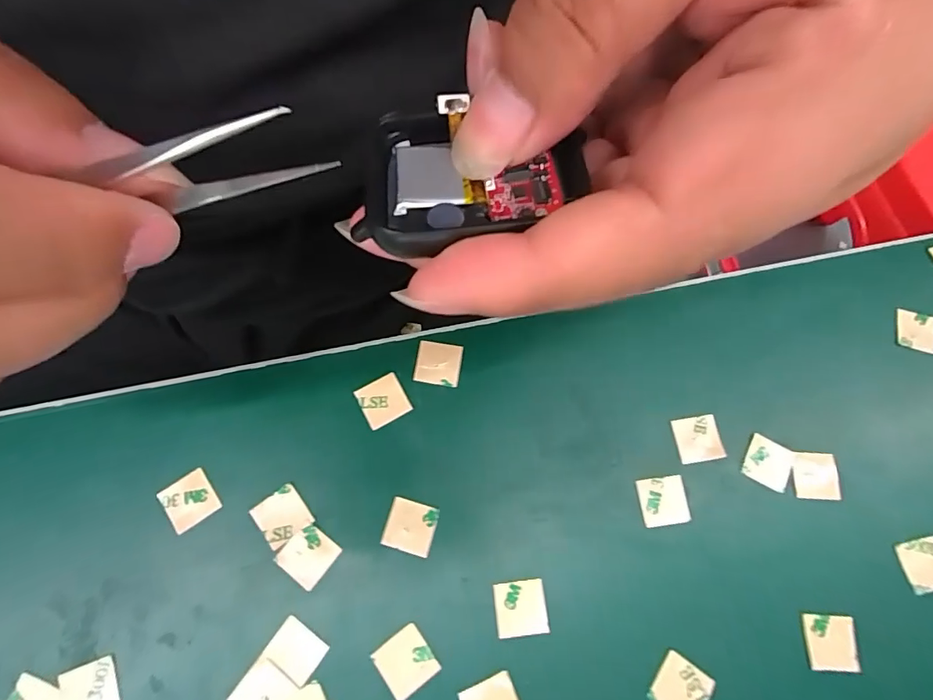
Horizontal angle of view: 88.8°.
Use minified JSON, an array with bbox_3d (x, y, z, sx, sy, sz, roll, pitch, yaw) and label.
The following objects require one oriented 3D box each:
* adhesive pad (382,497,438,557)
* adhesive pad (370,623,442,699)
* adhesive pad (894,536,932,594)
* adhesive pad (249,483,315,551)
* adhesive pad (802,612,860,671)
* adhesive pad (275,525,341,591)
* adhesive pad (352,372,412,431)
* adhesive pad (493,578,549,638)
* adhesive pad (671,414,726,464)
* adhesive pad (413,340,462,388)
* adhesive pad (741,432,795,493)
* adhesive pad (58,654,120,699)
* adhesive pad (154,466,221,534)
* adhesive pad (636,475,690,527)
[{"bbox_3d":[-0.018,0.057,0.153,0.015,0.004,0.015,16,74,3],"label":"adhesive pad"},{"bbox_3d":[-0.018,0.093,0.143,0.015,0.004,0.016,-35,77,-12],"label":"adhesive pad"},{"bbox_3d":[0.150,0.071,0.156,0.014,0.004,0.015,-11,75,-5],"label":"adhesive pad"},{"bbox_3d":[-0.060,0.053,0.152,0.015,0.004,0.015,-36,78,-11],"label":"adhesive pad"},{"bbox_3d":[0.113,0.091,0.148,0.016,0.004,0.016,3,74,-1],"label":"adhesive pad"},{"bbox_3d":[-0.050,0.064,0.149,0.015,0.004,0.015,37,76,8],"label":"adhesive pad"},{"bbox_3d":[-0.029,0.017,0.164,0.016,0.004,0.015,-28,77,-9],"label":"adhesive pad"},{"bbox_3d":[0.017,0.080,0.146,0.015,0.004,0.015,-5,74,-3],"label":"adhesive pad"},{"bbox_3d":[0.081,0.030,0.164,0.016,0.004,0.015,-9,74,-4],"label":"adhesive pad"},{"bbox_3d":[-0.010,0.004,0.169,0.016,0.004,0.015,8,74,0],"label":"adhesive pad"},{"bbox_3d":[0.104,0.039,0.164,0.015,0.004,0.015,28,80,8],"label":"adhesive pad"},{"bbox_3d":[-0.109,0.099,0.136,0.015,0.004,0.016,-19,75,-7],"label":"adhesive pad"},{"bbox_3d":[-0.090,0.049,0.154,0.016,0.004,0.016,-34,79,-14],"label":"adhesive pad"},{"bbox_3d":[0.066,0.050,0.159,0.015,0.004,0.015,-7,74,-2],"label":"adhesive pad"}]

